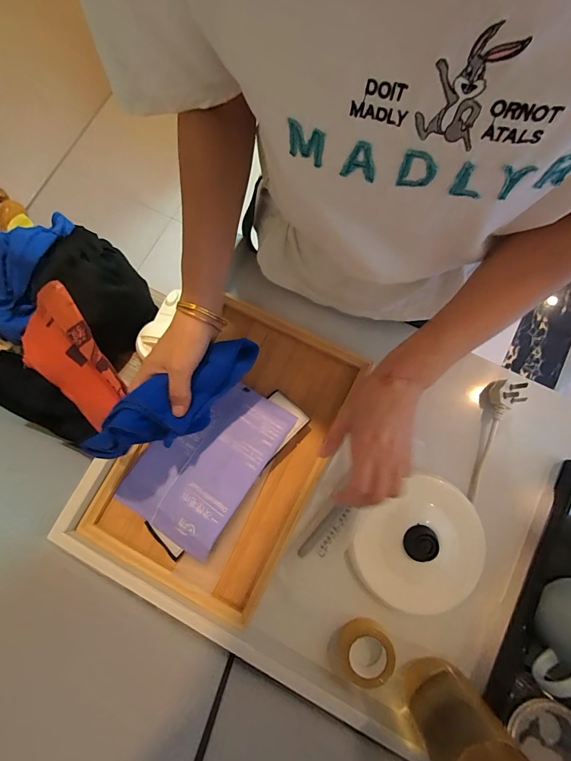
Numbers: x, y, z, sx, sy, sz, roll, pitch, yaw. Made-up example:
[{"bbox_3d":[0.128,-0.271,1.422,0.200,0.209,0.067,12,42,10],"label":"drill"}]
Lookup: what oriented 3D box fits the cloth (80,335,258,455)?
[{"bbox_3d":[-0.103,0.022,0.353,0.180,0.048,0.059,-35,79,-18],"label":"cloth"}]

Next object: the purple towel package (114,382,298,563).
[{"bbox_3d":[-0.094,0.089,0.413,0.130,0.025,0.188,33,81,8],"label":"purple towel package"}]

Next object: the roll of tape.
[{"bbox_3d":[0.084,0.291,0.379,0.059,0.022,0.058,0,78,1],"label":"roll of tape"}]

